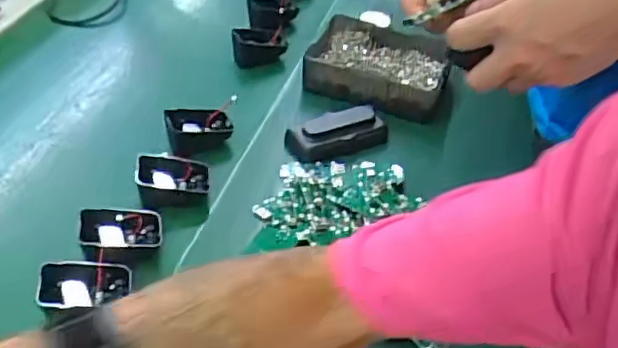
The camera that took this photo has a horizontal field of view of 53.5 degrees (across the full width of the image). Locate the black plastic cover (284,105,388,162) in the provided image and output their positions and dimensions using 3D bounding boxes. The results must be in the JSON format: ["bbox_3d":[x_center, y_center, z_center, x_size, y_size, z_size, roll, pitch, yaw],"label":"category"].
[{"bbox_3d":[0.030,-0.043,0.645,0.104,0.028,0.046,-17,45,-18],"label":"black plastic cover"}]

